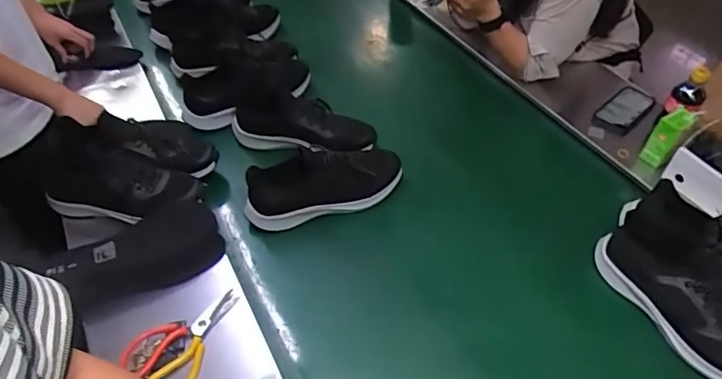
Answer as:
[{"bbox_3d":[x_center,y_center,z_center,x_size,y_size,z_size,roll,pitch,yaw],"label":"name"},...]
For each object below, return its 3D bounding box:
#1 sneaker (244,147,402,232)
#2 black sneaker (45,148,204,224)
[{"bbox_3d":[-0.062,-0.013,0.903,0.306,0.106,0.085,-18,52,-15],"label":"sneaker"},{"bbox_3d":[-0.431,-0.009,0.872,0.280,0.084,0.101,5,49,4],"label":"black sneaker"}]

